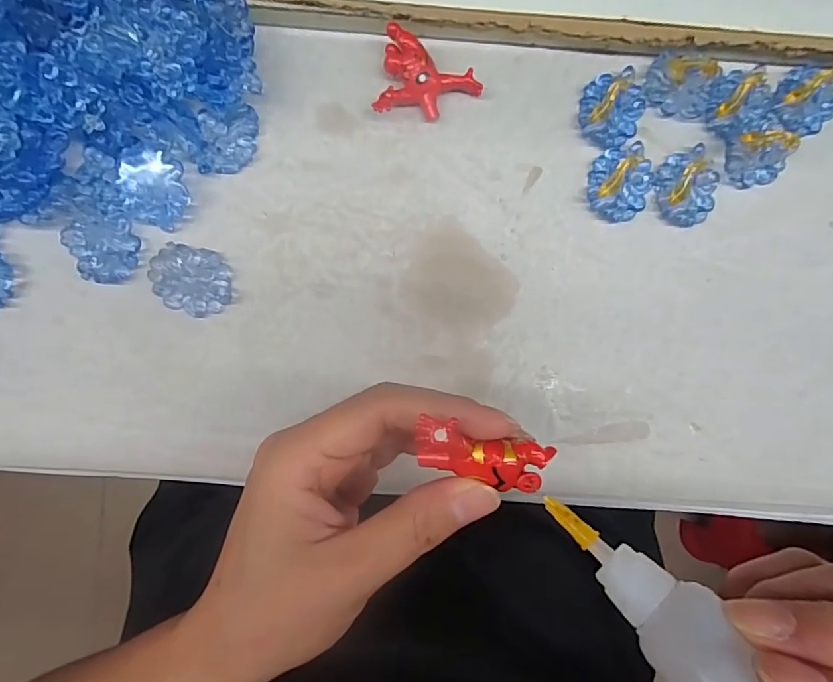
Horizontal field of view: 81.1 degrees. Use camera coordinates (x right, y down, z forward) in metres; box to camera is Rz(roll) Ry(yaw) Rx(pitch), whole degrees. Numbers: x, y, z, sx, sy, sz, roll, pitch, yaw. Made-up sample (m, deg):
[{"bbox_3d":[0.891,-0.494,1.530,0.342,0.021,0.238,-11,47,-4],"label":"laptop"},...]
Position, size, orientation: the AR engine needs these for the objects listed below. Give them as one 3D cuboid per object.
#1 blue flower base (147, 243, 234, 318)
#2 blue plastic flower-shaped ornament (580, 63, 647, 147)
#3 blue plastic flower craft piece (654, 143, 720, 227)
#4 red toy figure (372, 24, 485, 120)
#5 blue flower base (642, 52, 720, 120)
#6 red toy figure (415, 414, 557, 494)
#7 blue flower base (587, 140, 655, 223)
[{"bbox_3d":[-0.104,-0.028,0.224,0.036,0.004,0.030,18,89,-2],"label":"blue flower base"},{"bbox_3d":[0.095,-0.112,0.231,0.035,0.012,0.032,0,89,-2],"label":"blue plastic flower-shaped ornament"},{"bbox_3d":[0.131,-0.074,0.231,0.031,0.011,0.034,-18,90,-2],"label":"blue plastic flower craft piece"},{"bbox_3d":[0.007,-0.120,0.225,0.046,0.010,0.035,12,89,-2],"label":"red toy figure"},{"bbox_3d":[0.126,-0.123,0.233,0.031,0.007,0.028,19,89,-2],"label":"blue flower base"},{"bbox_3d":[0.020,0.035,0.150,0.047,0.014,0.017,19,89,-21],"label":"red toy figure"},{"bbox_3d":[0.098,-0.075,0.231,0.035,0.012,0.032,0,89,-2],"label":"blue flower base"}]

